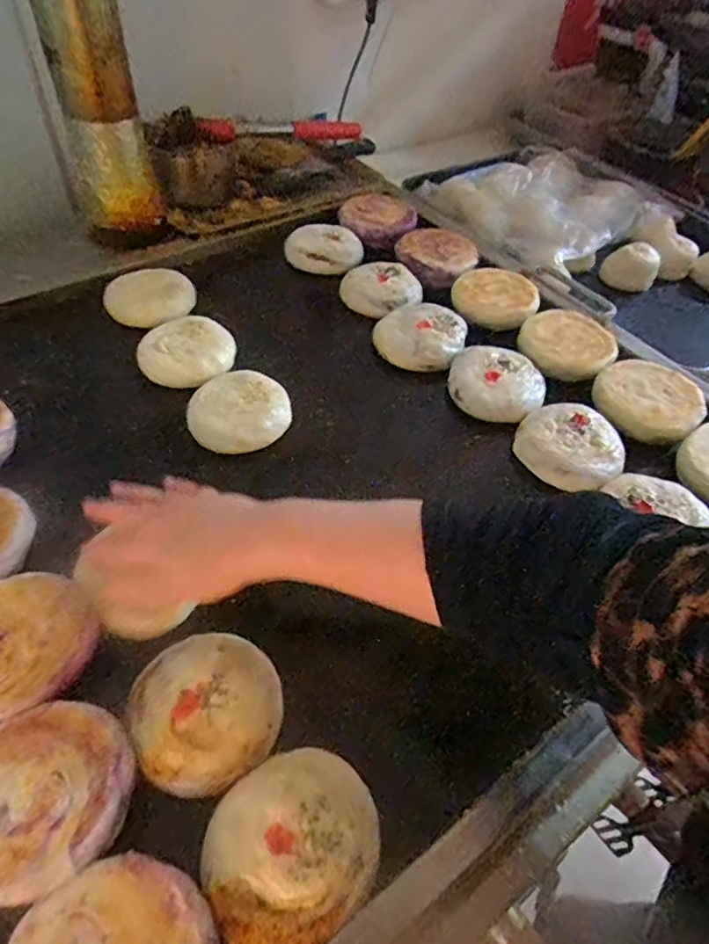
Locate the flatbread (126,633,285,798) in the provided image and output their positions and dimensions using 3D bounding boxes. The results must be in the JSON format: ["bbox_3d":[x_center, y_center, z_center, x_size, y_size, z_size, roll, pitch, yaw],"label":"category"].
[{"bbox_3d":[-0.097,0.155,0.387,0.096,0.021,0.096,2,49,-3],"label":"flatbread"}]

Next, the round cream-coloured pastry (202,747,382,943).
[{"bbox_3d":[-0.035,0.217,0.341,0.101,0.014,0.092,2,49,-3],"label":"round cream-coloured pastry"}]

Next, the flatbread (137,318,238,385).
[{"bbox_3d":[-0.177,-0.131,0.626,0.091,0.028,0.091,2,49,-3],"label":"flatbread"}]

